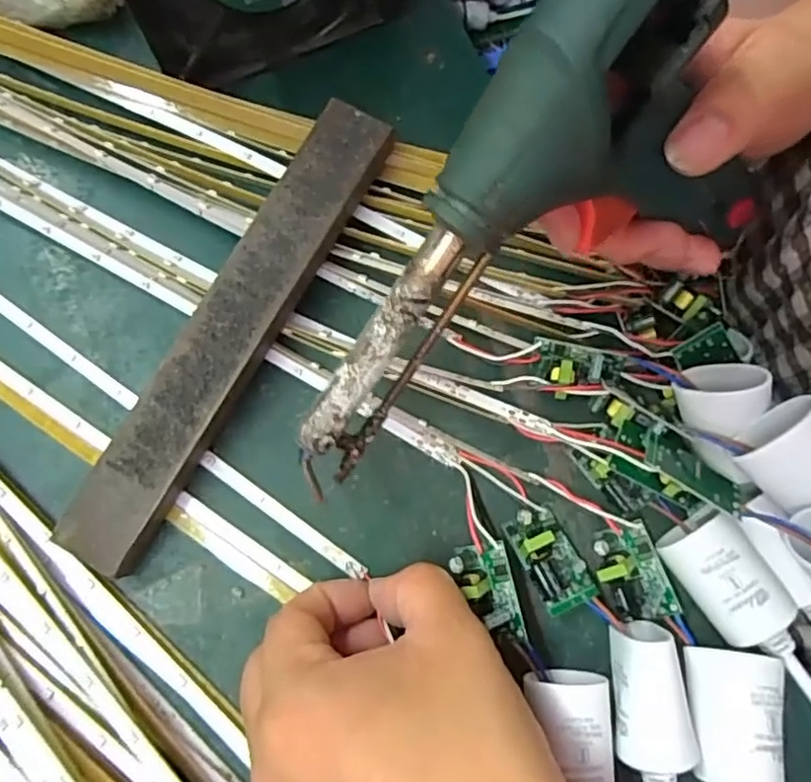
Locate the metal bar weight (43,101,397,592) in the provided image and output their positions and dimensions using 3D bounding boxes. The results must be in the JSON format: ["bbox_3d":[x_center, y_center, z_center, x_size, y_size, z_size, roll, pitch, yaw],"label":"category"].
[{"bbox_3d":[-0.066,-0.026,0.249,0.033,0.010,0.199,29,81,5],"label":"metal bar weight"}]

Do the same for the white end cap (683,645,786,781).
[{"bbox_3d":[0.111,0.117,0.220,0.029,0.026,0.052,7,76,1],"label":"white end cap"}]

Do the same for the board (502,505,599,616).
[{"bbox_3d":[0.054,0.062,0.237,0.020,0.016,0.037,-23,77,-7],"label":"board"}]

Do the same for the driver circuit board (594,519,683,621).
[{"bbox_3d":[0.084,0.068,0.236,0.022,0.012,0.035,-18,77,-5],"label":"driver circuit board"}]

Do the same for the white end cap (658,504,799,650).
[{"bbox_3d":[0.114,0.067,0.229,0.026,0.021,0.047,-34,79,-9],"label":"white end cap"}]

